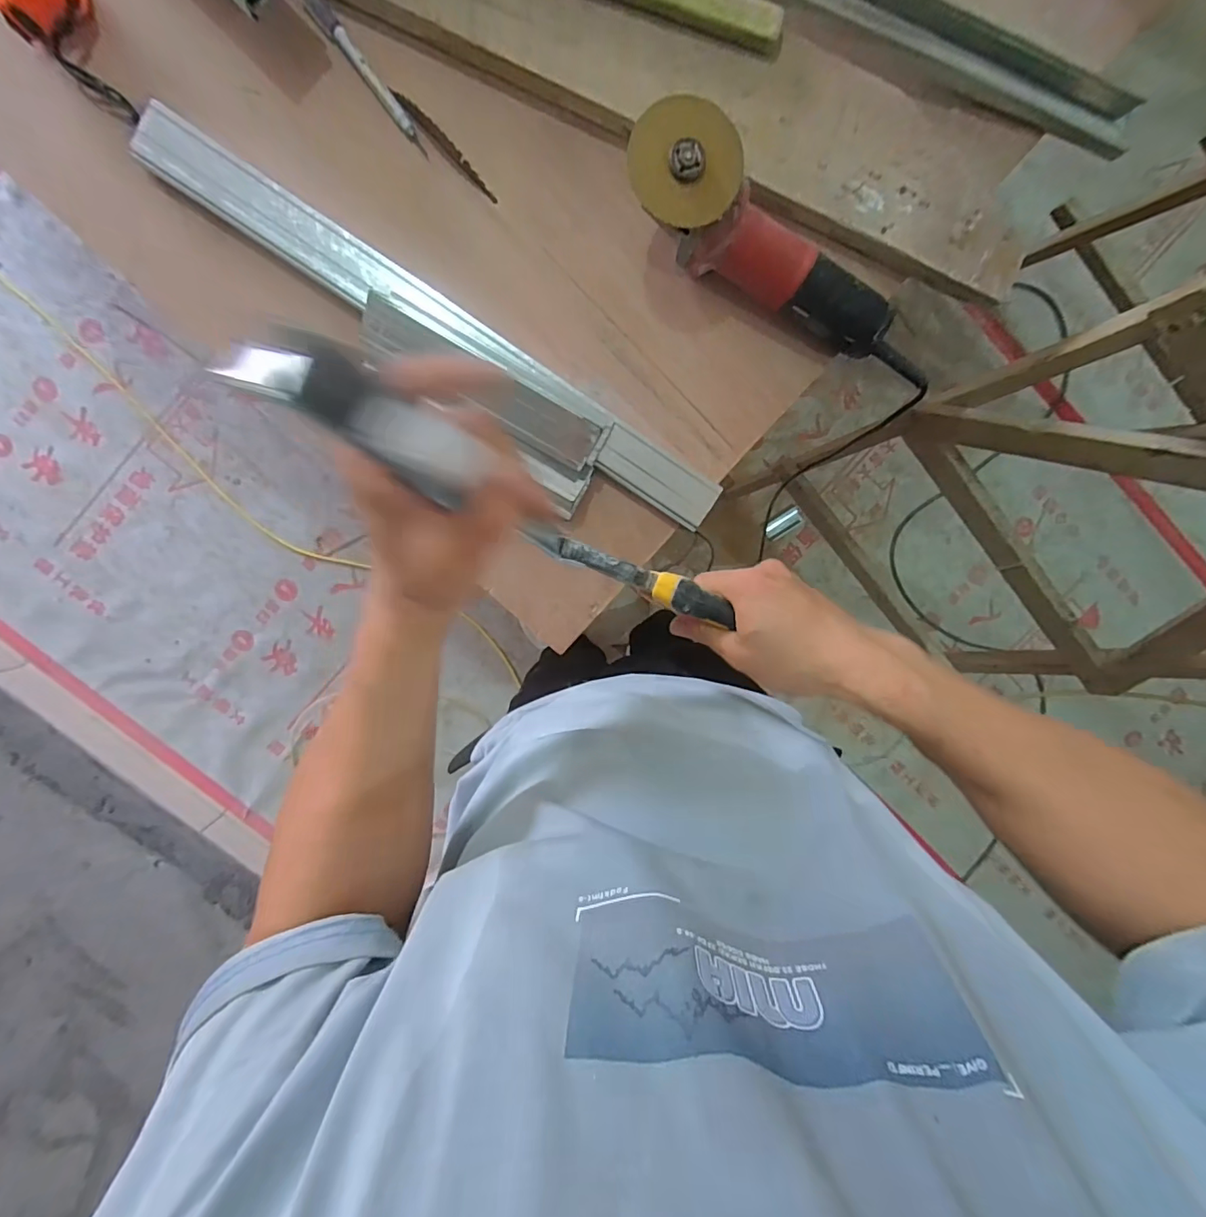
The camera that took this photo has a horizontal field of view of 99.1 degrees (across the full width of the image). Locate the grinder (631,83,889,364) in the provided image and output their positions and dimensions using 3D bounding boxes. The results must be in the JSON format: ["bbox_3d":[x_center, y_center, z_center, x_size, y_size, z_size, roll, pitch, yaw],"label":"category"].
[{"bbox_3d":[0.144,-0.327,0.469,0.279,0.079,0.082,29,94,-17],"label":"grinder"}]

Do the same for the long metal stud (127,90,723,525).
[{"bbox_3d":[-0.153,-0.267,0.494,0.625,0.036,0.061,33,95,-7],"label":"long metal stud"}]

